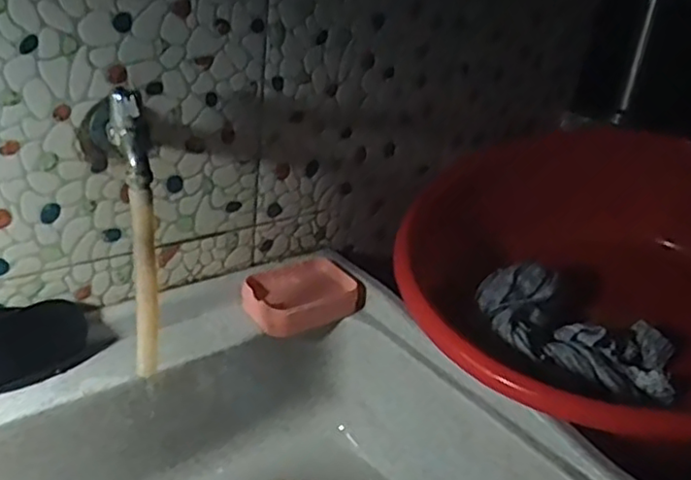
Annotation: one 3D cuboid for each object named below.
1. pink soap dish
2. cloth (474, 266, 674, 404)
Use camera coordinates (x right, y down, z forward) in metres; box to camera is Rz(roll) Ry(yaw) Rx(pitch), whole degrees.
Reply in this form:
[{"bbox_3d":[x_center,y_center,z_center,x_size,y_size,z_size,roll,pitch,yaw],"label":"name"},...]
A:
[{"bbox_3d":[-0.051,0.064,0.773,0.133,0.033,0.098,-12,31,-34],"label":"pink soap dish"},{"bbox_3d":[0.278,0.109,0.799,0.246,0.049,0.155,29,31,15],"label":"cloth"}]

